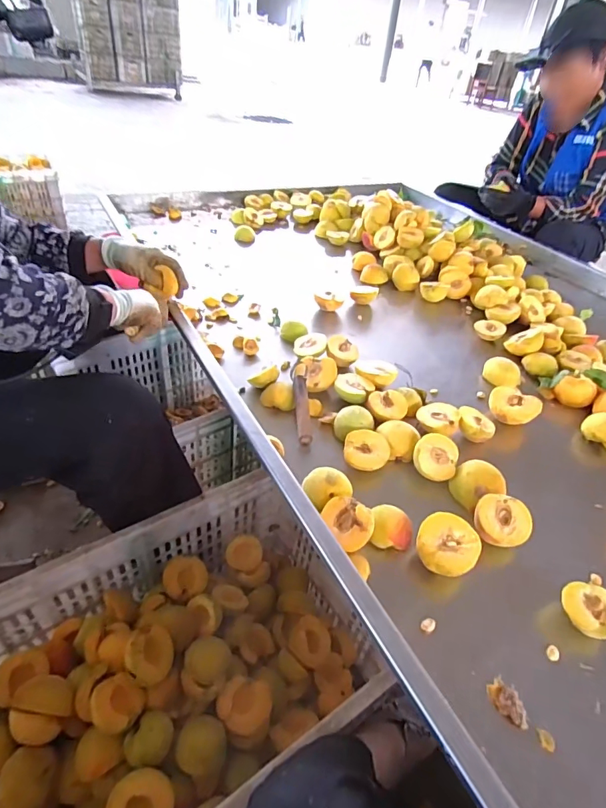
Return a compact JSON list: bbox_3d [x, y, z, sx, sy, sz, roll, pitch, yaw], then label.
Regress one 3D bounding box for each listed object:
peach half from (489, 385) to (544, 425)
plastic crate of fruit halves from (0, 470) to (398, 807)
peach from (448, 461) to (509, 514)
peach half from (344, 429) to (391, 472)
[{"bbox_3d":[0.336,0.009,0.715,0.076,0.050,0.060,27,43,22],"label":"peach half"},{"bbox_3d":[-0.157,0.363,0.606,0.494,0.225,0.349,-21,47,-30],"label":"plastic crate of fruit halves"},{"bbox_3d":[0.230,0.109,0.587,0.064,0.049,0.056,-8,42,-18],"label":"peach"},{"bbox_3d":[0.085,0.066,0.608,0.058,0.029,0.060,19,55,0],"label":"peach half"}]

